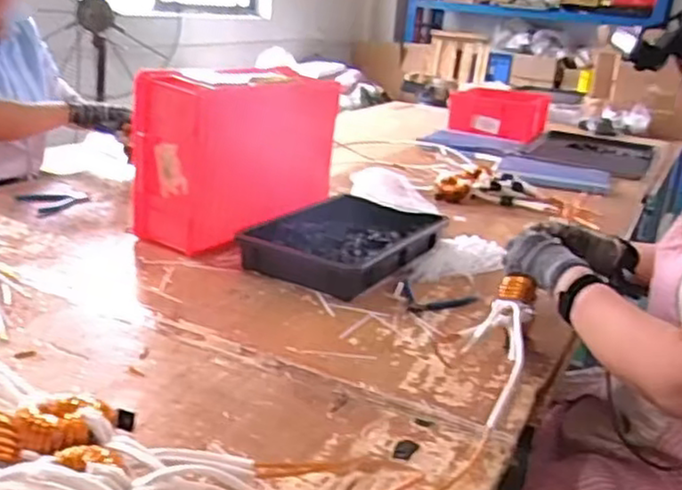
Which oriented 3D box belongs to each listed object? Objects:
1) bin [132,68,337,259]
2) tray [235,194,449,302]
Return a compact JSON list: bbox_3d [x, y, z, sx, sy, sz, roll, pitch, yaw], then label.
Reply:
[{"bbox_3d":[-0.181,-0.171,1.254,0.168,0.266,0.350,17,23,31],"label":"bin"},{"bbox_3d":[0.007,-0.017,1.250,0.263,0.051,0.363,15,22,27],"label":"tray"}]

